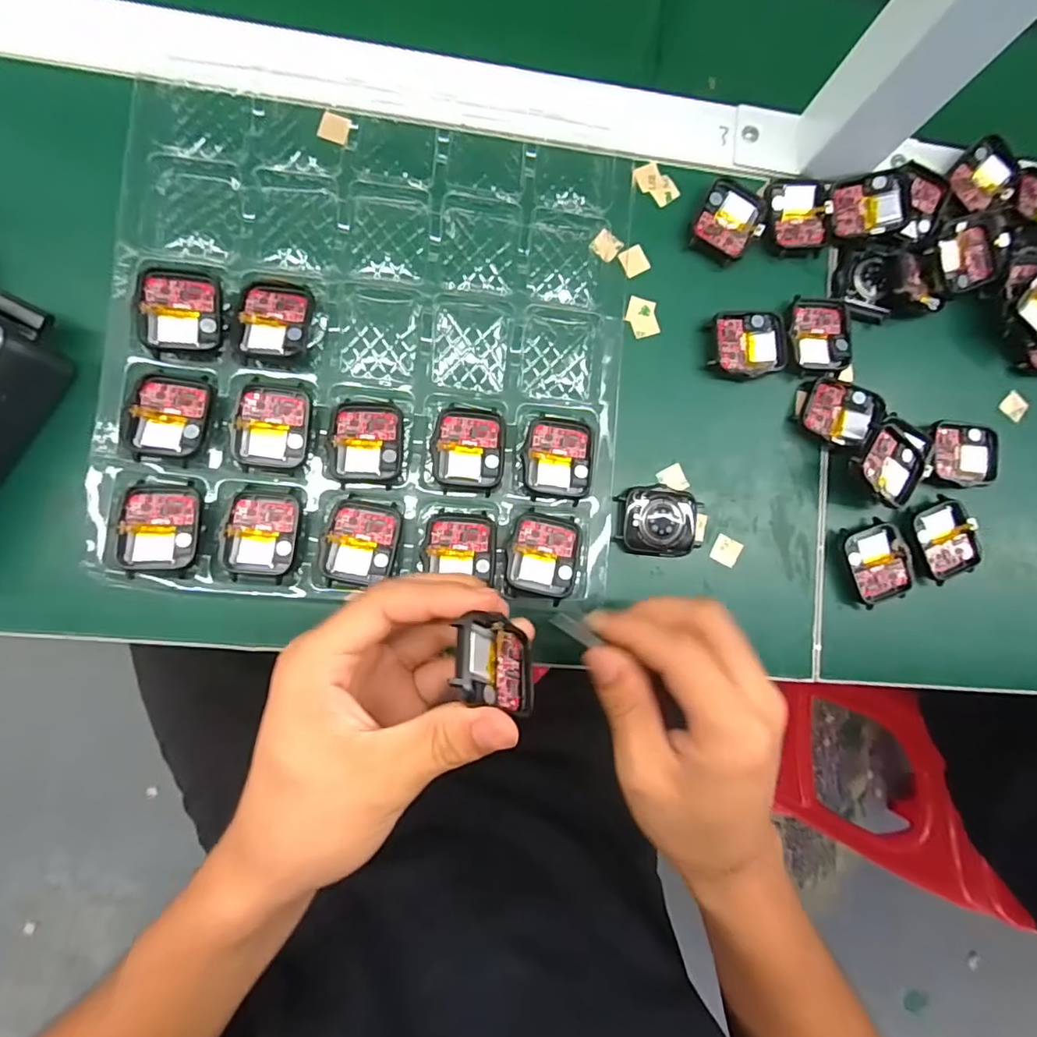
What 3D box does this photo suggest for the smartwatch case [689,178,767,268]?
[{"bbox_3d":[0.124,-0.174,0.315,0.036,0.008,0.049,23,86,-4],"label":"smartwatch case"}]

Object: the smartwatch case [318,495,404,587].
[{"bbox_3d":[-0.082,0.012,0.283,0.038,0.010,0.044,9,87,-5],"label":"smartwatch case"}]

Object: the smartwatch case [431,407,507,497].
[{"bbox_3d":[-0.026,-0.037,0.291,0.037,0.013,0.043,6,87,-5],"label":"smartwatch case"}]

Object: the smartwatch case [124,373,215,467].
[{"bbox_3d":[-0.178,-0.051,0.274,0.038,0.007,0.043,8,87,-5],"label":"smartwatch case"}]

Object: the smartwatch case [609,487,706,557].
[{"bbox_3d":[0.079,0.002,0.302,0.047,0.013,0.038,5,87,-5],"label":"smartwatch case"}]

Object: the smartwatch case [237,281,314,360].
[{"bbox_3d":[-0.127,-0.104,0.284,0.034,0.010,0.040,7,87,-5],"label":"smartwatch case"}]

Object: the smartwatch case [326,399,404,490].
[{"bbox_3d":[-0.081,-0.040,0.285,0.037,0.010,0.045,3,87,-5],"label":"smartwatch case"}]

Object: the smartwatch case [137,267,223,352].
[{"bbox_3d":[-0.175,-0.107,0.278,0.038,0.009,0.043,-4,86,-19],"label":"smartwatch case"}]

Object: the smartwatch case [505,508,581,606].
[{"bbox_3d":[0.014,0.020,0.289,0.037,0.008,0.043,15,86,-4],"label":"smartwatch case"}]

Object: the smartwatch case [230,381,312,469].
[{"bbox_3d":[-0.129,-0.049,0.281,0.037,0.005,0.043,7,87,-5],"label":"smartwatch case"}]

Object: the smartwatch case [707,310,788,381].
[{"bbox_3d":[0.133,-0.101,0.312,0.044,0.007,0.038,-4,88,-5],"label":"smartwatch case"}]

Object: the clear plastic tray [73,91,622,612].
[{"bbox_3d":[-0.074,-0.090,0.290,0.261,0.018,0.258,4,87,-5],"label":"clear plastic tray"}]

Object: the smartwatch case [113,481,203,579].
[{"bbox_3d":[-0.181,0.005,0.271,0.037,0.009,0.045,2,87,-5],"label":"smartwatch case"}]

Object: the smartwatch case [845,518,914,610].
[{"bbox_3d":[0.210,0.026,0.315,0.036,0.009,0.046,-15,89,-6],"label":"smartwatch case"}]

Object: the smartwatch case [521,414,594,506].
[{"bbox_3d":[0.021,-0.033,0.295,0.037,0.011,0.044,7,87,-5],"label":"smartwatch case"}]

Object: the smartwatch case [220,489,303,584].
[{"bbox_3d":[-0.133,0.009,0.277,0.037,0.005,0.045,4,87,-5],"label":"smartwatch case"}]

